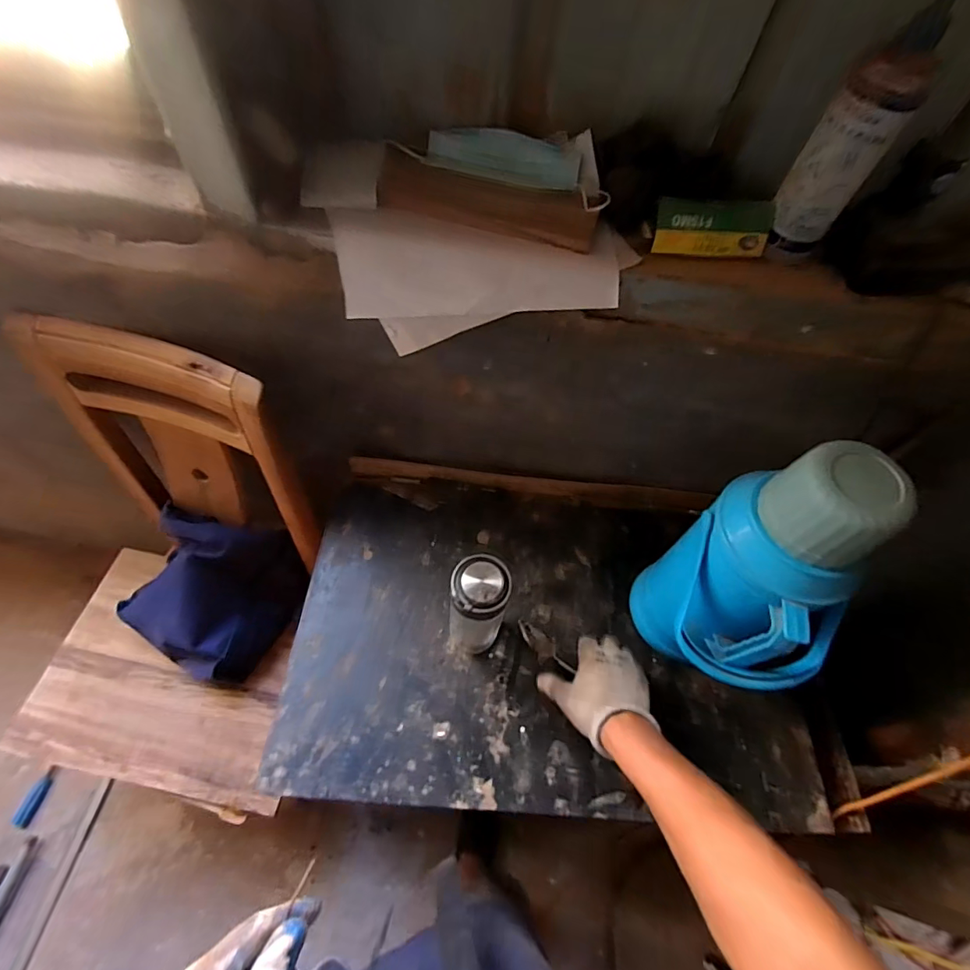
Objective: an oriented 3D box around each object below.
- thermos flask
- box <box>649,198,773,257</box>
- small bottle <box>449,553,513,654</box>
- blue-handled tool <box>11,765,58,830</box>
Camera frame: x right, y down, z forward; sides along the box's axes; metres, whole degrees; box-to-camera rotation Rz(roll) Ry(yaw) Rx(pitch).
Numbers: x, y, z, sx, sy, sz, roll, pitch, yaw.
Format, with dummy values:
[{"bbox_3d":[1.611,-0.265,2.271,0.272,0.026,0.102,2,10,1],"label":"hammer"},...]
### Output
[{"bbox_3d":[0.301,0.118,0.533,0.151,0.370,0.163,12,59,3],"label":"thermos flask"},{"bbox_3d":[0.231,-0.262,0.483,0.115,0.050,0.017,4,31,-3],"label":"box"},{"bbox_3d":[-0.010,0.158,0.601,0.063,0.199,0.067,7,59,0],"label":"small bottle"},{"bbox_3d":[-1.063,0.738,1.120,0.042,0.020,0.125,16,60,5],"label":"blue-handled tool"}]

